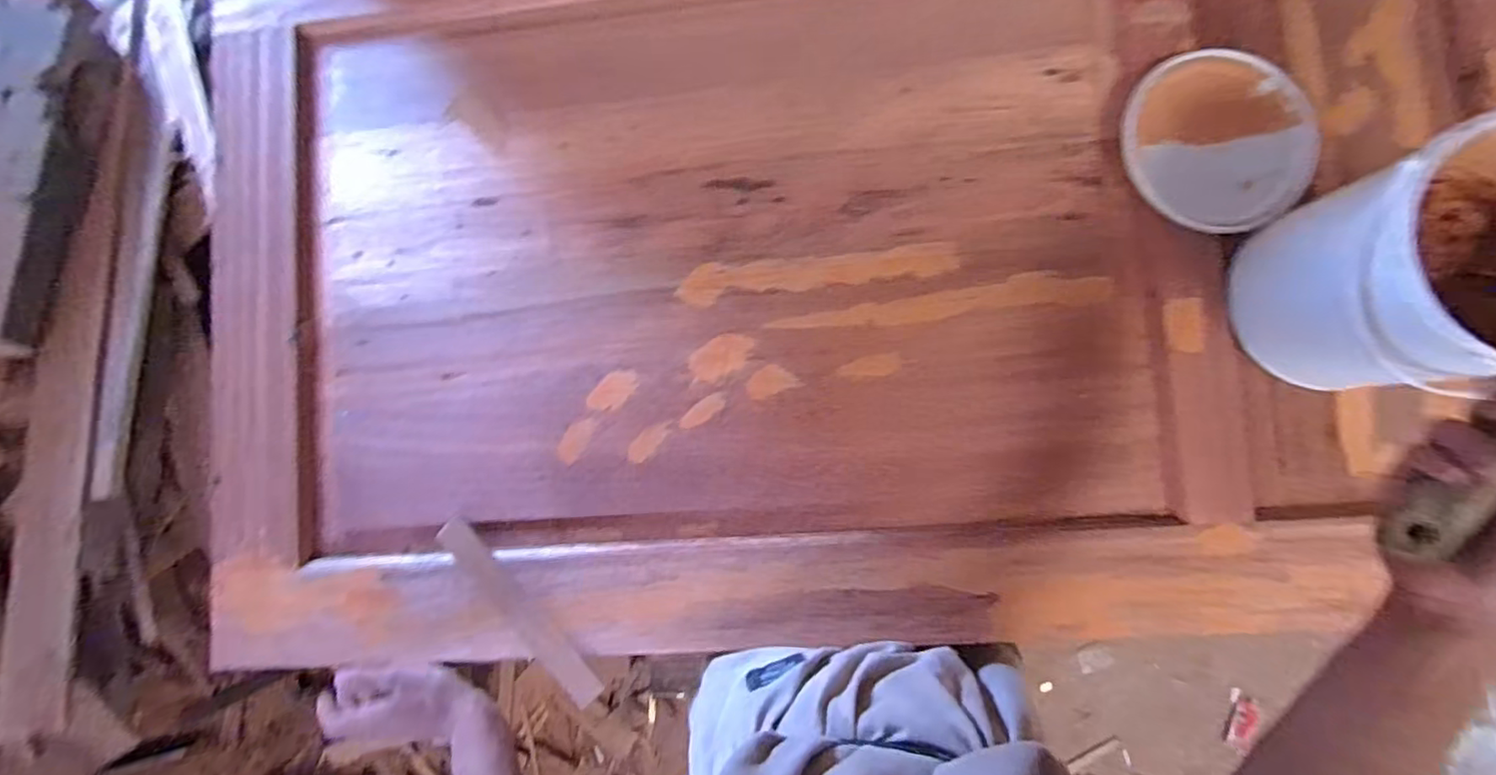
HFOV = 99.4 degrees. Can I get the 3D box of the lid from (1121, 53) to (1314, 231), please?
[{"bbox_3d":[0.450,-0.237,0.607,0.178,0.015,0.170,0,90,-2],"label":"lid"}]

